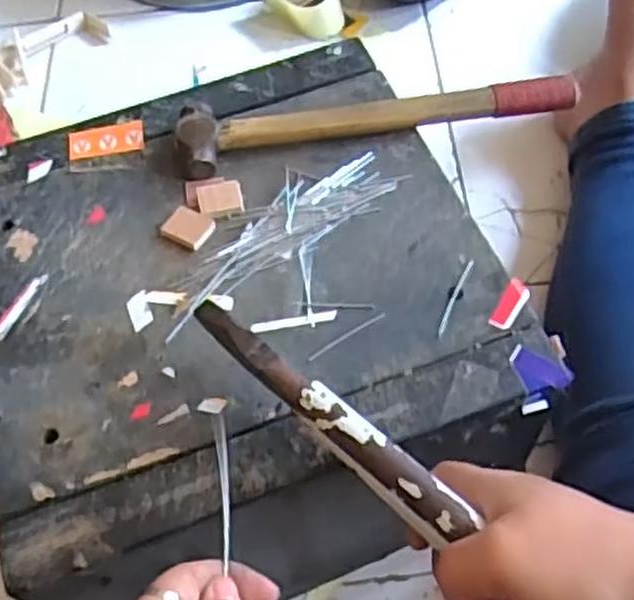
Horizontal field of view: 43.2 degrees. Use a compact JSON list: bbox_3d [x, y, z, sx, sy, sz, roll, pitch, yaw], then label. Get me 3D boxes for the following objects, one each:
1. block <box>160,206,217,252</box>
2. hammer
[{"bbox_3d":[-0.072,-0.040,0.448,0.027,0.004,0.021,28,63,19],"label":"block"},{"bbox_3d":[0.035,-0.115,0.479,0.235,0.017,0.044,-11,58,-3],"label":"hammer"}]

